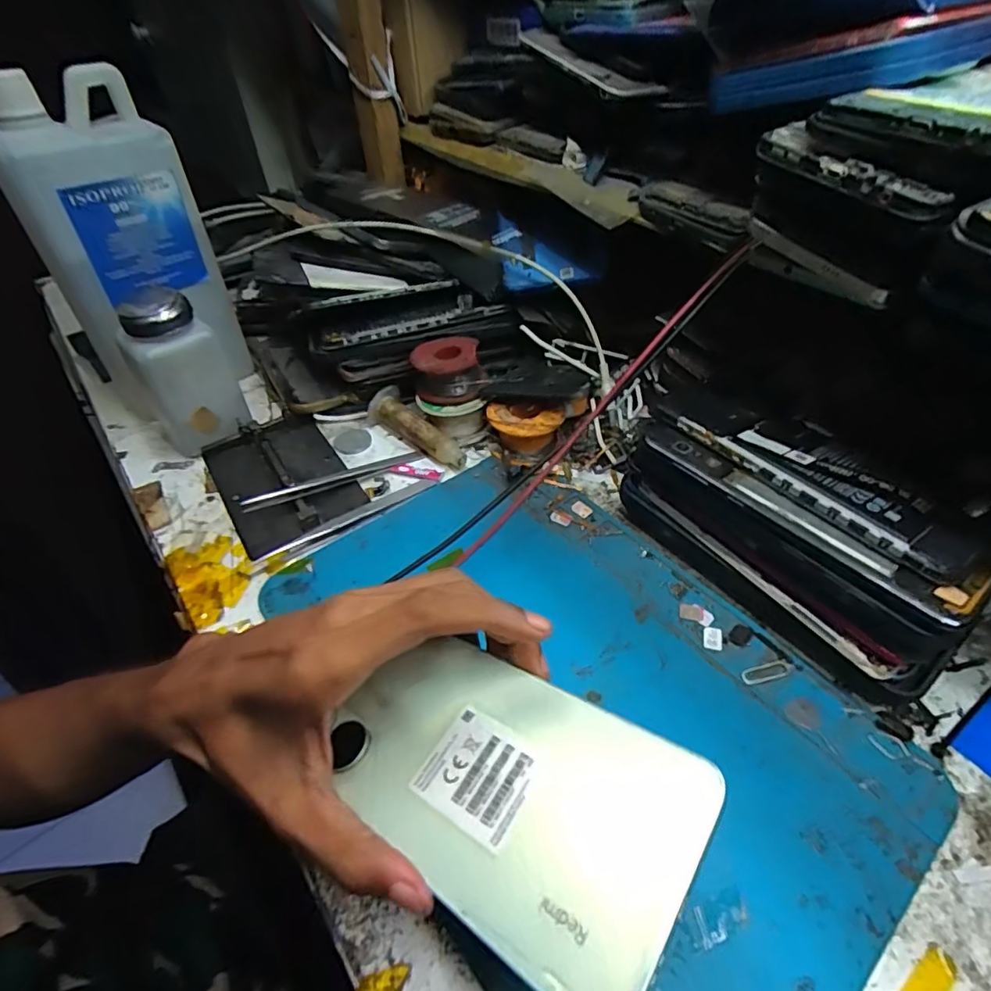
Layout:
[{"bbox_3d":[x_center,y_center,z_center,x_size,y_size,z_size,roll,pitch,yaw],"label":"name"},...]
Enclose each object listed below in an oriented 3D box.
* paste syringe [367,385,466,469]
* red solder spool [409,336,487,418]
[{"bbox_3d":[-0.056,-0.047,0.390,0.026,0.023,0.087,-33,53,-26],"label":"paste syringe"},{"bbox_3d":[-0.034,-0.086,0.388,0.046,0.031,0.043,-8,47,-5],"label":"red solder spool"}]

